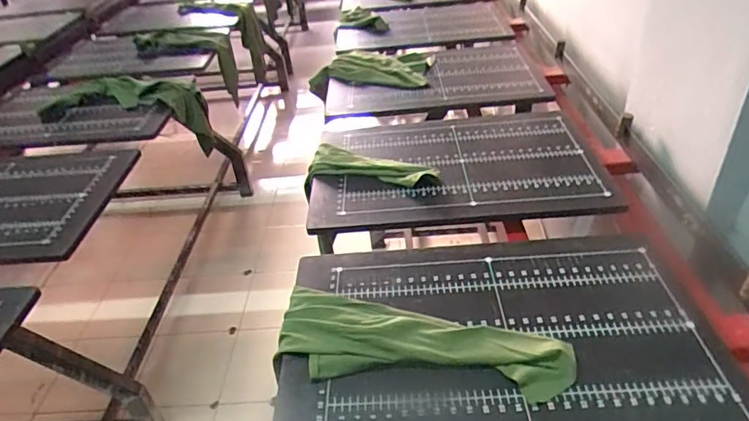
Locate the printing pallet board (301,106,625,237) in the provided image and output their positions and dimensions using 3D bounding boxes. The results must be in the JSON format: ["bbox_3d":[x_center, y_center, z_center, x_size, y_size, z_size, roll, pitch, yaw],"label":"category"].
[{"bbox_3d":[0.167,-0.110,1.131,0.596,0.028,0.419,-5,37,2],"label":"printing pallet board"}]

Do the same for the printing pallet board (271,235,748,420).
[{"bbox_3d":[0.164,0.184,0.736,0.586,0.029,0.381,-4,37,3],"label":"printing pallet board"}]

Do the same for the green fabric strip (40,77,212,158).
[{"bbox_3d":[-0.730,-0.267,1.578,0.416,0.263,0.212,0,37,9],"label":"green fabric strip"}]

